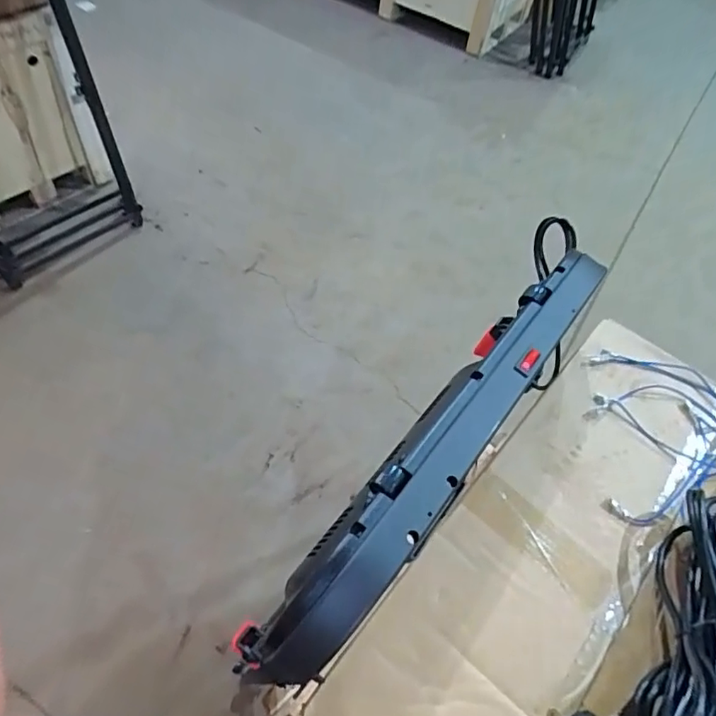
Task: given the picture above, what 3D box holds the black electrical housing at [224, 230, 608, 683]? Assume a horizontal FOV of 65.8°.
[{"bbox_3d":[0.085,0.048,0.452,0.071,0.058,0.463,34,58,17],"label":"black electrical housing"}]

